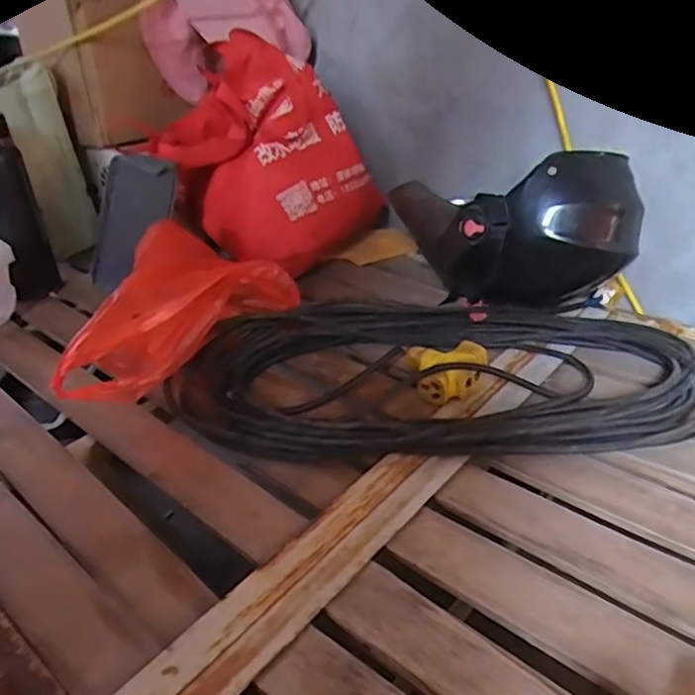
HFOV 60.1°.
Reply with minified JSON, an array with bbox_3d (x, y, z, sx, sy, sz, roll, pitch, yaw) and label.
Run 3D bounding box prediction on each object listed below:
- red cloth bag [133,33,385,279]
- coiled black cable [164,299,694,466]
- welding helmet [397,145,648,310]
[{"bbox_3d":[-0.130,-0.303,0.945,0.290,0.278,0.239,23,39,33],"label":"red cloth bag"},{"bbox_3d":[0.123,0.012,0.696,0.618,0.061,0.304,-2,30,7],"label":"coiled black cable"},{"bbox_3d":[0.216,-0.162,0.823,0.187,0.197,0.290,-21,35,-24],"label":"welding helmet"}]

